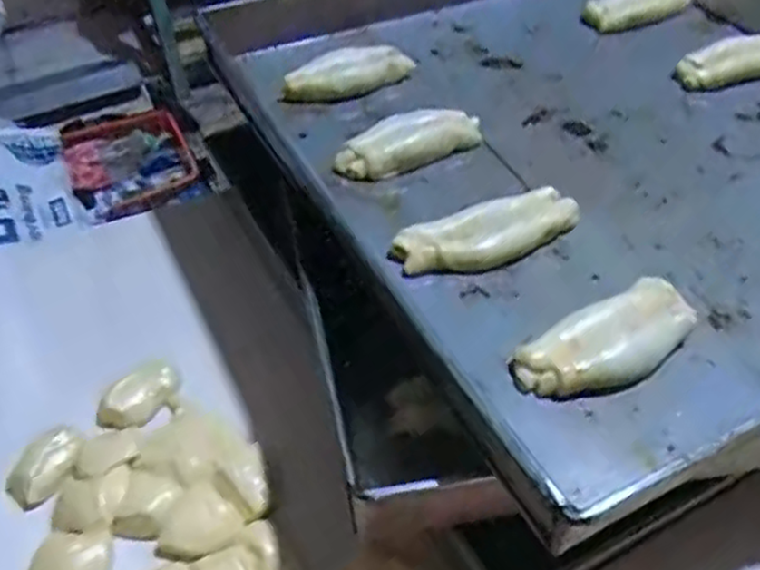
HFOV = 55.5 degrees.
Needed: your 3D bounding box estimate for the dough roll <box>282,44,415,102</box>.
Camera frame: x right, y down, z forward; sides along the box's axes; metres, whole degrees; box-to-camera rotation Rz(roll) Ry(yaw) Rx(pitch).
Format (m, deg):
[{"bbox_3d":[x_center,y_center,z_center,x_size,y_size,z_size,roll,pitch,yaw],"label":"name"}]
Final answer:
[{"bbox_3d":[-0.026,-0.165,0.562,0.105,0.023,0.037,-22,50,-17],"label":"dough roll"}]

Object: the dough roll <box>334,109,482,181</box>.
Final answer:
[{"bbox_3d":[0.021,-0.097,0.501,0.109,0.031,0.033,-22,50,-17],"label":"dough roll"}]

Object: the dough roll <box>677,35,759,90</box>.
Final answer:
[{"bbox_3d":[0.289,-0.179,0.582,0.101,0.023,0.037,-16,49,-12],"label":"dough roll"}]

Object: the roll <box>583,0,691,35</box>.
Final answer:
[{"bbox_3d":[0.235,-0.255,0.651,0.101,0.018,0.044,-18,49,-14],"label":"roll"}]

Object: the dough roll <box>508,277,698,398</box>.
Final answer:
[{"bbox_3d":[0.124,0.031,0.386,0.112,0.023,0.045,-26,52,-21],"label":"dough roll"}]

